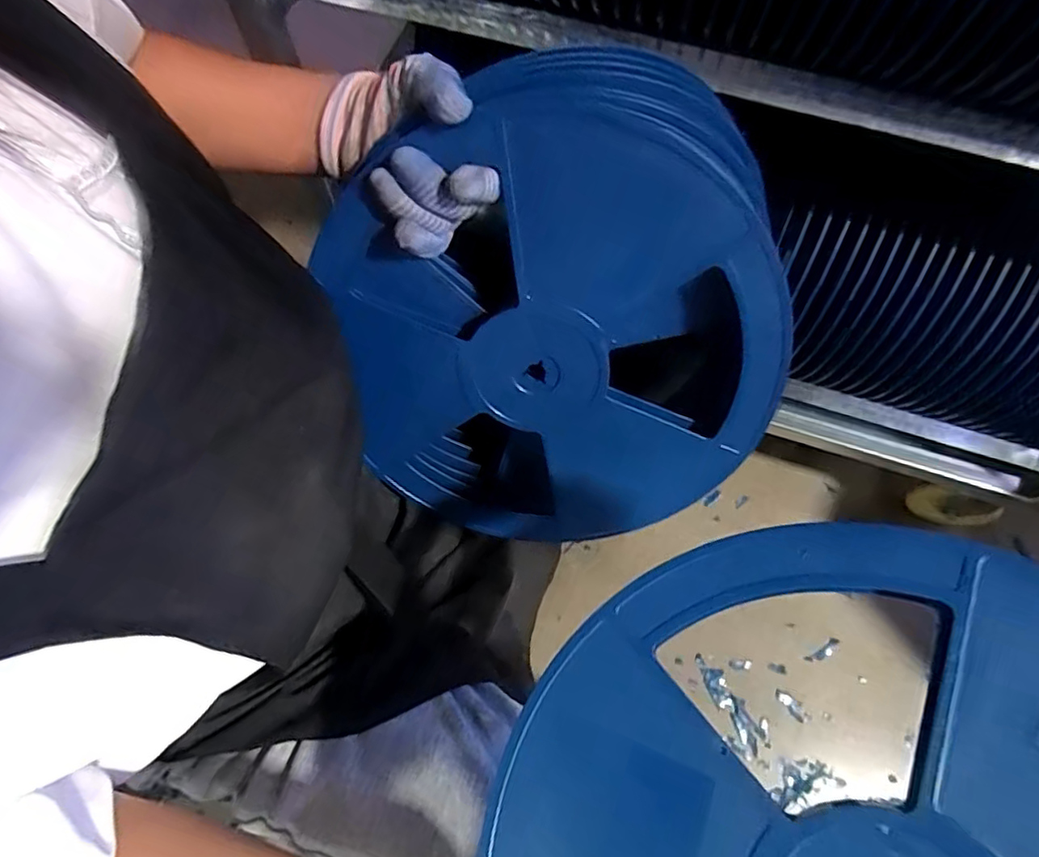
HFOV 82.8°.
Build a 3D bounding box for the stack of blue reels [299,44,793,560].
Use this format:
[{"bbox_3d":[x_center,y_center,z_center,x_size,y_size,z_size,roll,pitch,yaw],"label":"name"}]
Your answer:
[{"bbox_3d":[0.023,-0.062,0.414,0.289,0.328,0.051,0,33,10],"label":"stack of blue reels"}]

